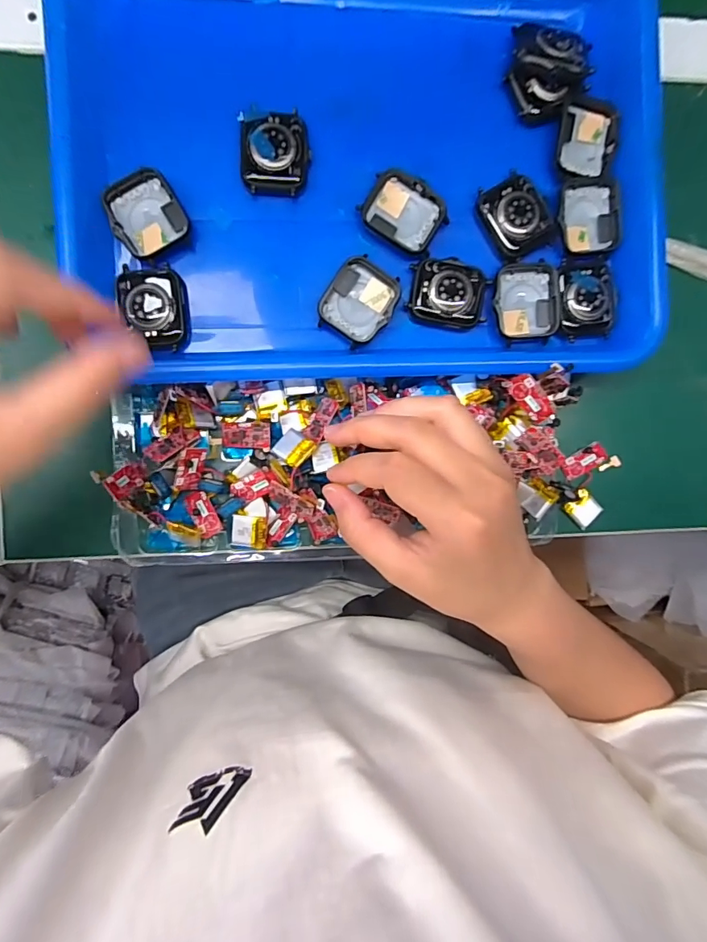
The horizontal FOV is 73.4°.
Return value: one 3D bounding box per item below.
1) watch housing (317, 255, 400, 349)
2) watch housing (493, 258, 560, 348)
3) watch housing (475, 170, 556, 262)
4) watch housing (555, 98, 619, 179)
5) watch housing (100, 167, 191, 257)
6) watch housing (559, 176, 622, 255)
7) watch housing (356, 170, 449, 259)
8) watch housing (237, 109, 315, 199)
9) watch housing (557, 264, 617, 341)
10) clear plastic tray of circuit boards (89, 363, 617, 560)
[{"bbox_3d":[0.003,-0.096,0.271,0.037,0.008,0.045,30,88,-4],"label":"watch housing"},{"bbox_3d":[0.101,-0.099,0.280,0.038,0.009,0.045,-5,91,-5],"label":"watch housing"},{"bbox_3d":[0.095,-0.148,0.274,0.035,0.007,0.043,-31,93,-4],"label":"watch housing"},{"bbox_3d":[0.137,-0.194,0.281,0.035,0.010,0.044,10,89,-5],"label":"watch housing"},{"bbox_3d":[-0.113,-0.139,0.258,0.038,0.008,0.044,-30,93,-4],"label":"watch housing"},{"bbox_3d":[0.139,-0.152,0.283,0.038,0.012,0.040,-8,91,-5],"label":"watch housing"},{"bbox_3d":[0.029,-0.147,0.270,0.044,0.010,0.038,31,88,-4],"label":"watch housing"},{"bbox_3d":[-0.044,-0.174,0.263,0.037,0.015,0.041,1,90,-5],"label":"watch housing"},{"bbox_3d":[0.139,-0.101,0.283,0.037,0.012,0.041,-3,90,-5],"label":"watch housing"},{"bbox_3d":[0.011,-0.004,0.277,0.291,0.038,0.102,-3,90,-5],"label":"clear plastic tray of circuit boards"}]

